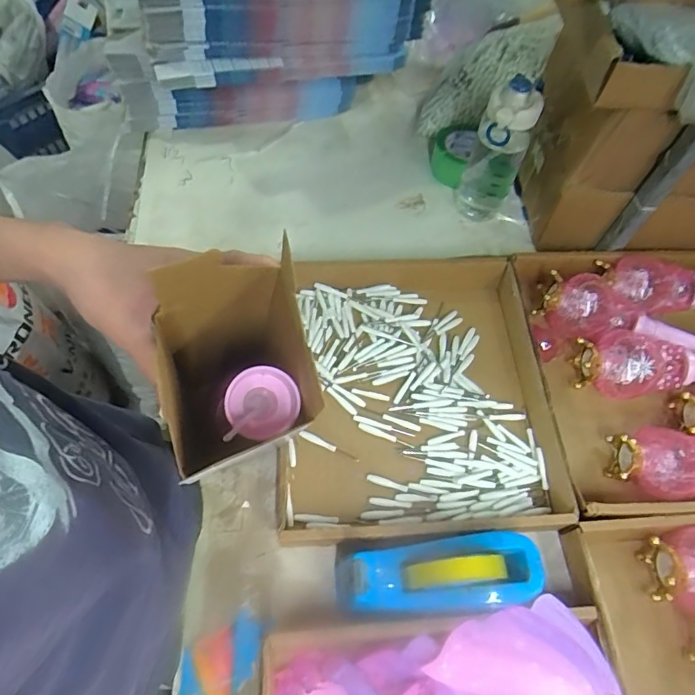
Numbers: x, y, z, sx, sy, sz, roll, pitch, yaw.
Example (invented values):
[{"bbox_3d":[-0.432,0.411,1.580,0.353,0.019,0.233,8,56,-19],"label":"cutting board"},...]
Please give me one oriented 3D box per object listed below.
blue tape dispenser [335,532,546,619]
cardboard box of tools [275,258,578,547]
[{"bbox_3d":[0.091,0.238,0.510,0.204,0.078,0.076,-4,61,-5],"label":"blue tape dispenser"},{"bbox_3d":[0.095,0.049,0.663,0.361,0.060,0.390,0,61,-2],"label":"cardboard box of tools"}]

